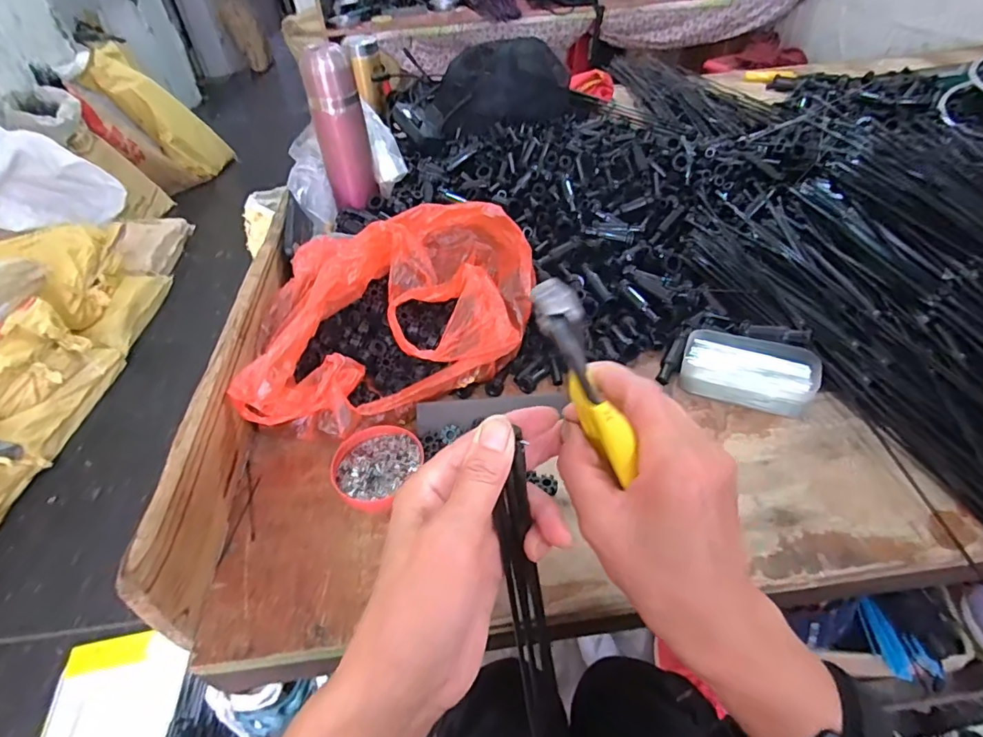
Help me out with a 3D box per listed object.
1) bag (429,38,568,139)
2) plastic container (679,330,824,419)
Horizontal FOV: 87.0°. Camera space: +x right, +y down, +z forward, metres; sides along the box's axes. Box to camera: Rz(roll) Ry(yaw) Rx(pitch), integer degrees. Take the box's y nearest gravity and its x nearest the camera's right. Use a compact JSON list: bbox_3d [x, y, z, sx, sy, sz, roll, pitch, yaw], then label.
[{"bbox_3d":[0.022,-0.457,0.830,0.221,0.102,0.100,-14,45,-10],"label":"bag"},{"bbox_3d":[0.251,0.001,0.507,0.118,0.038,0.065,19,49,23],"label":"plastic container"}]

